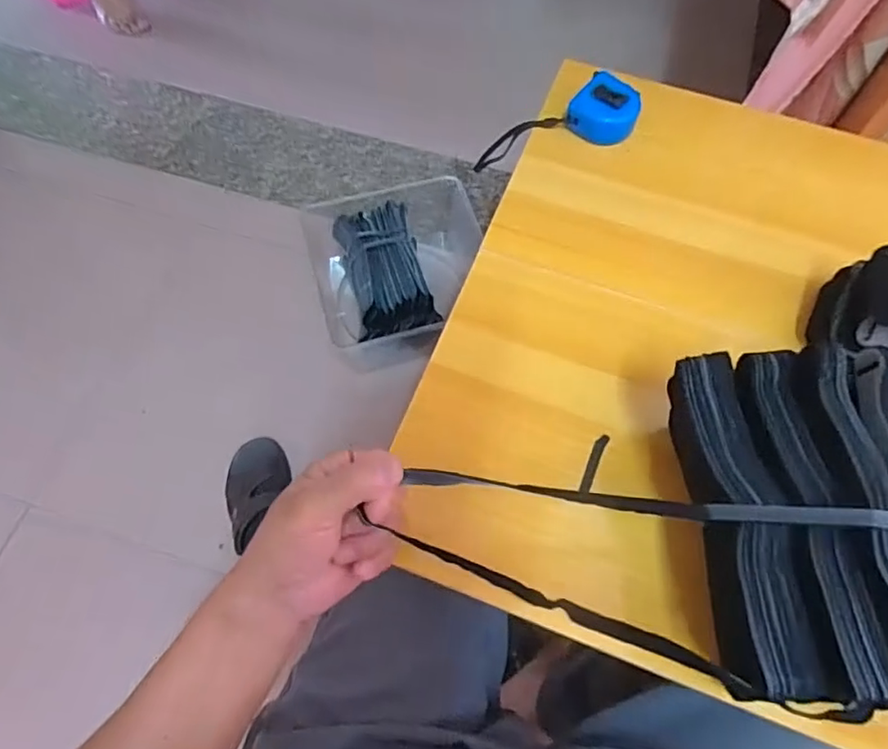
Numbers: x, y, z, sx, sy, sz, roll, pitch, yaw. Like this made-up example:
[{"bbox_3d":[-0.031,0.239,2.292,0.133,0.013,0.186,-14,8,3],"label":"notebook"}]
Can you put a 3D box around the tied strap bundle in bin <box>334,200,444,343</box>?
[{"bbox_3d":[-0.104,-0.177,1.004,0.134,0.093,0.230,-13,66,-7],"label":"tied strap bundle in bin"}]

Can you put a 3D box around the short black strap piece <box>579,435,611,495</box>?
[{"bbox_3d":[0.122,0.072,0.466,0.009,0.004,0.054,25,67,11],"label":"short black strap piece"}]

